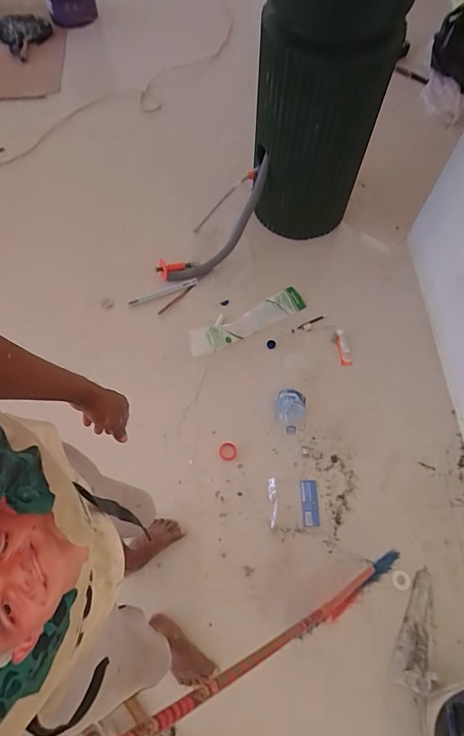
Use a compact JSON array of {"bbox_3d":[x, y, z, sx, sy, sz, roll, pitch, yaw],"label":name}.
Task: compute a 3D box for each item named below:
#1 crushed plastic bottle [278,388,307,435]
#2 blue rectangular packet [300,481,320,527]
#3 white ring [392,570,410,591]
[{"bbox_3d":[0.201,0.150,1.454,0.100,0.084,0.136,10,66,5],"label":"crushed plastic bottle"},{"bbox_3d":[0.255,0.441,1.384,0.053,0.010,0.143,-2,66,-1],"label":"blue rectangular packet"},{"bbox_3d":[0.510,0.641,1.280,0.054,0.007,0.053,0,68,0],"label":"white ring"}]

